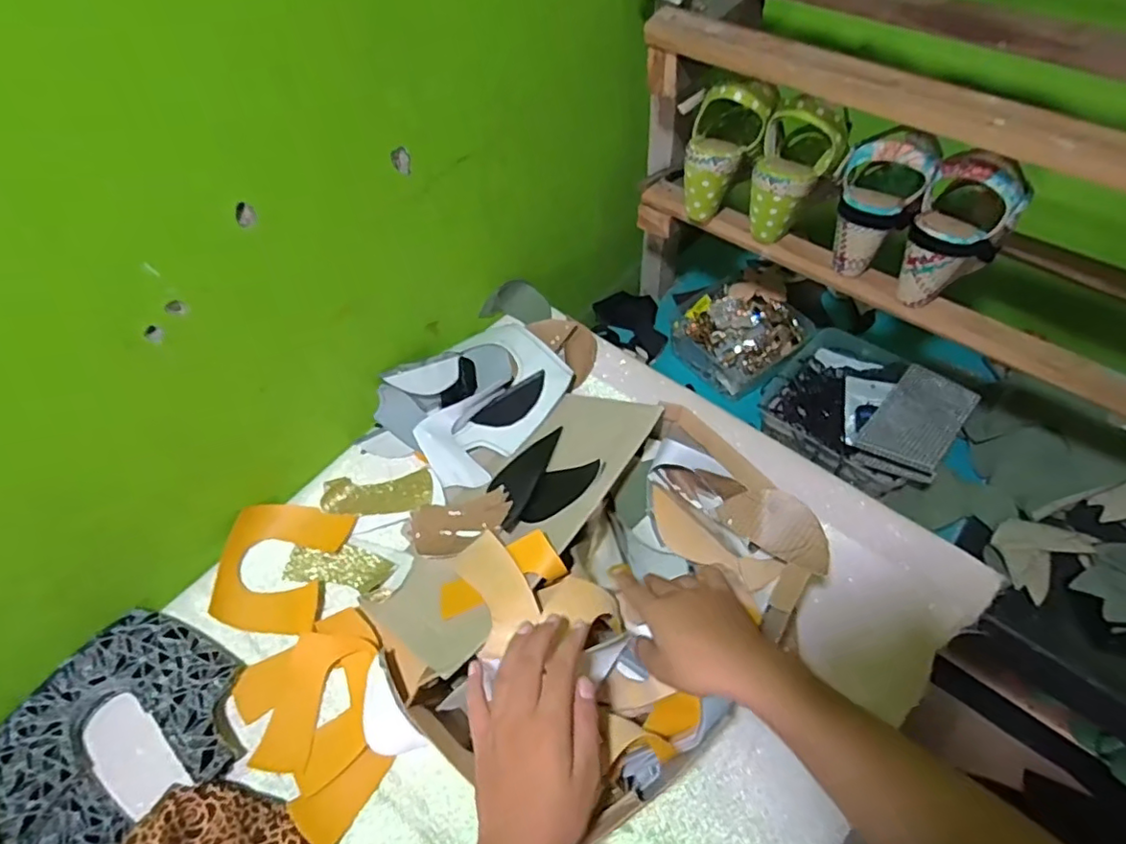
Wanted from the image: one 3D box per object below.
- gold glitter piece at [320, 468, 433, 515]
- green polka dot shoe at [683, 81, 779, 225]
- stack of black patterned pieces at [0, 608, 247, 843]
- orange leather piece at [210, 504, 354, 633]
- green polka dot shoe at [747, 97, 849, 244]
[{"bbox_3d":[-0.200,0.078,0.646,0.115,0.010,0.045,-6,55,-1],"label":"gold glitter piece"},{"bbox_3d":[0.166,-0.306,0.667,0.065,0.150,0.081,-16,50,-46],"label":"green polka dot shoe"},{"bbox_3d":[-0.387,0.274,0.521,0.177,0.023,0.192,35,64,24],"label":"stack of black patterned pieces"},{"bbox_3d":[-0.294,0.146,0.610,0.119,0.015,0.128,4,56,6],"label":"orange leather piece"},{"bbox_3d":[0.246,-0.265,0.635,0.078,0.133,0.065,21,59,17],"label":"green polka dot shoe"}]

